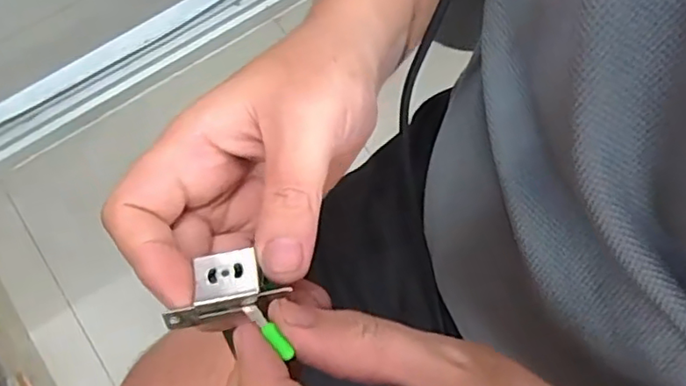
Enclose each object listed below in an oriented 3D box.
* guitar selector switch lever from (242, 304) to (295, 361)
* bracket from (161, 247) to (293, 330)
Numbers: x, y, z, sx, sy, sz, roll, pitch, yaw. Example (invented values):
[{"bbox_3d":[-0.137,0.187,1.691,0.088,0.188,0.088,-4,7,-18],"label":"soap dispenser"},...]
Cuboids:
[{"bbox_3d":[-0.026,0.048,0.211,0.005,0.007,0.029,-46,42,-11],"label":"guitar selector switch lever"},{"bbox_3d":[-0.045,0.034,0.221,0.044,0.014,0.023,-17,77,-6],"label":"bracket"}]

